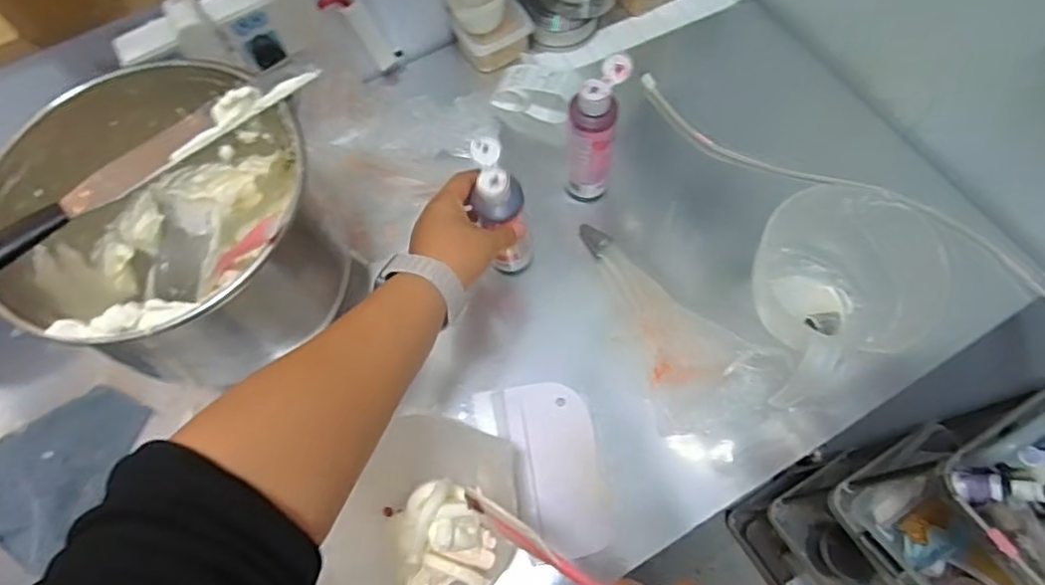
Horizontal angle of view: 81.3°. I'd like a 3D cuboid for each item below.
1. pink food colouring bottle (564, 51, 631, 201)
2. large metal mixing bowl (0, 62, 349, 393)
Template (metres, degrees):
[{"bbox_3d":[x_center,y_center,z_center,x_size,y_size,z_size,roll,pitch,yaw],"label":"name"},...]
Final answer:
[{"bbox_3d":[0.070,-0.151,0.593,0.043,0.153,0.059,16,68,9],"label":"pink food colouring bottle"},{"bbox_3d":[-0.266,-0.039,0.501,0.227,0.184,0.214,-1,67,2],"label":"large metal mixing bowl"}]

